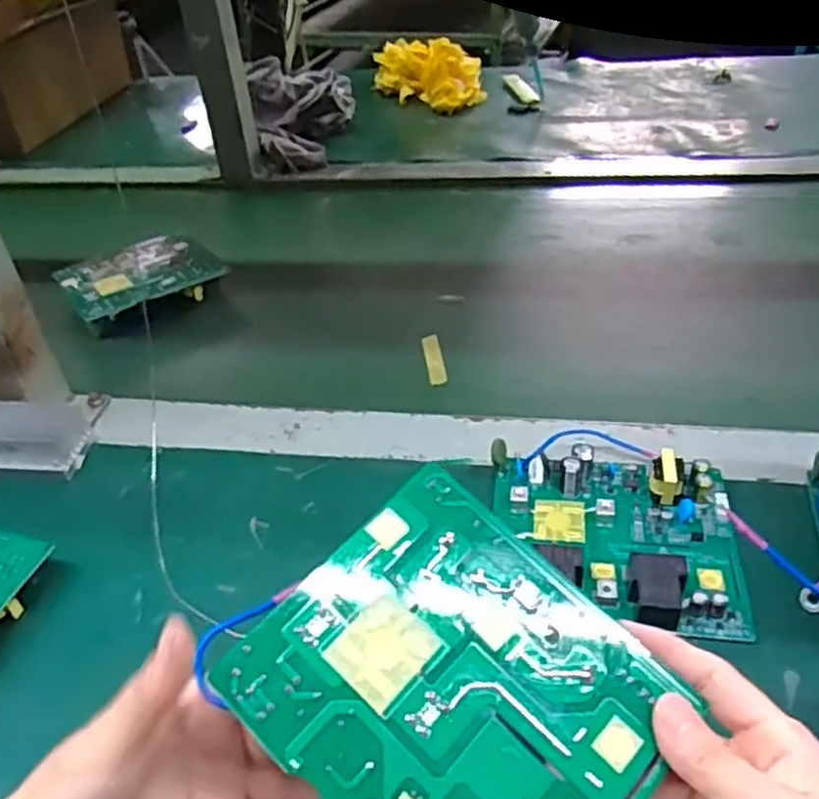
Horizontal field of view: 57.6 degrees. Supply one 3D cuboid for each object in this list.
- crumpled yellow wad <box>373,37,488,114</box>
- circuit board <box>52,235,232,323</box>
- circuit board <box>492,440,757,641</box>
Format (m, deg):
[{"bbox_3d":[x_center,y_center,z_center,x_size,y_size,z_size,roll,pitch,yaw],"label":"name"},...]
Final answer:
[{"bbox_3d":[0.028,-0.454,1.034,0.090,0.067,0.167,-32,45,-28],"label":"crumpled yellow wad"},{"bbox_3d":[-0.247,-0.114,0.686,0.132,0.022,0.116,-29,44,-26],"label":"circuit board"},{"bbox_3d":[0.110,0.071,0.401,0.129,0.027,0.107,2,39,10],"label":"circuit board"}]

